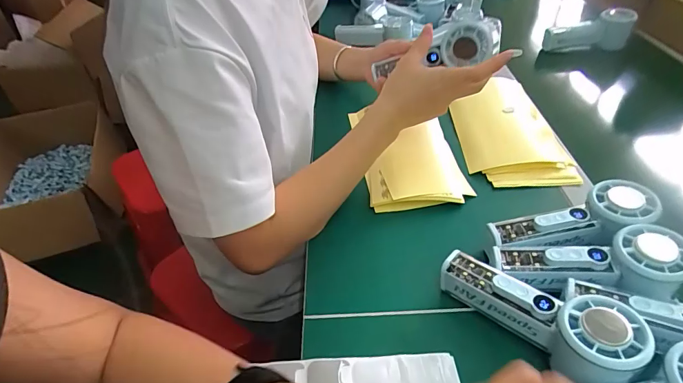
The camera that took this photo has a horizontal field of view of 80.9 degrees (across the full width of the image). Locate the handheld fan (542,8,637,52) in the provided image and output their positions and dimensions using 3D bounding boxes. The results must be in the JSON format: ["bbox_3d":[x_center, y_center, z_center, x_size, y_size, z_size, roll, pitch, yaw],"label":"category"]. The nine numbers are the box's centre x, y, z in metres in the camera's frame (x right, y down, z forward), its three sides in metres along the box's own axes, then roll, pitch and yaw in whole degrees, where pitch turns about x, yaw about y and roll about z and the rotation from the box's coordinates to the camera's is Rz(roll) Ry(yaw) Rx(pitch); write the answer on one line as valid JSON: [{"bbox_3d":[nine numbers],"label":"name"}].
[{"bbox_3d":[0.464,-0.310,0.762,0.153,0.072,0.060,1,42,7],"label":"handheld fan"}]

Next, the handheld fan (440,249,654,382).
[{"bbox_3d":[0.153,0.098,0.322,0.061,0.039,0.150,-36,38,-30],"label":"handheld fan"}]

